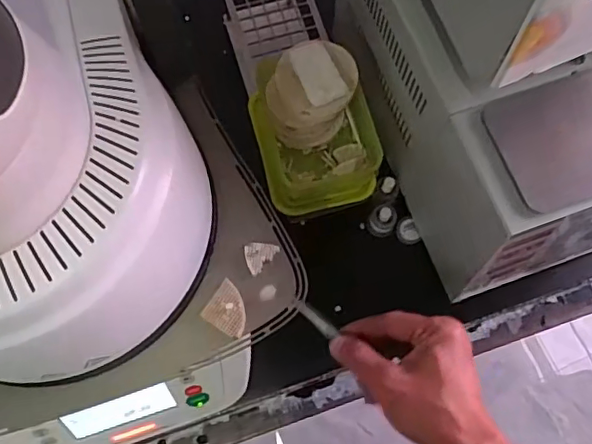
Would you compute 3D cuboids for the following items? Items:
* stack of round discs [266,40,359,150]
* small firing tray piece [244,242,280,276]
[{"bbox_3d":[0.013,-0.126,0.551,0.084,0.067,0.090,25,74,7],"label":"stack of round discs"},{"bbox_3d":[-0.032,0.027,0.483,0.024,0.009,0.031,43,76,11],"label":"small firing tray piece"}]

